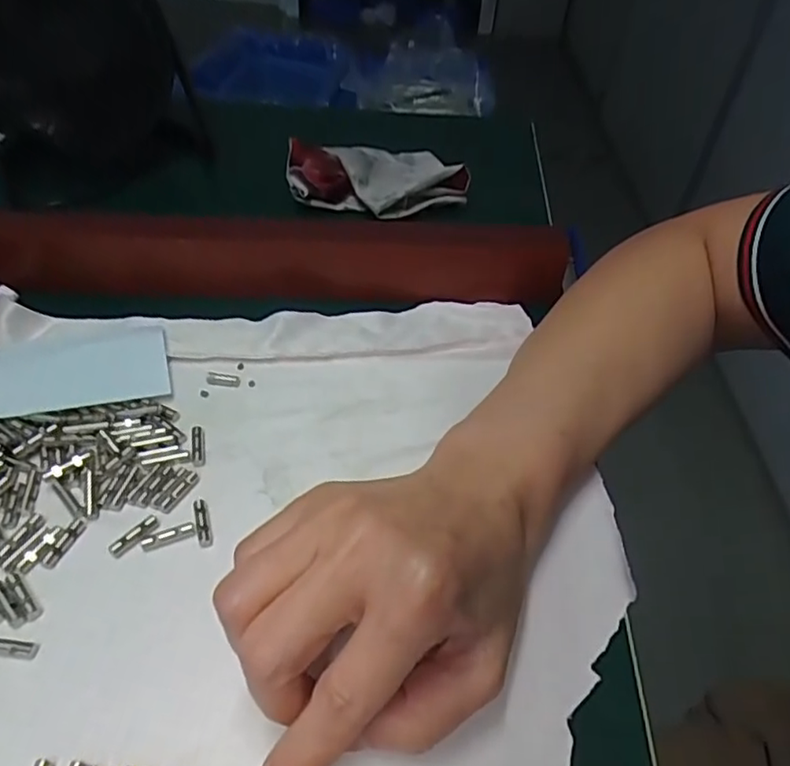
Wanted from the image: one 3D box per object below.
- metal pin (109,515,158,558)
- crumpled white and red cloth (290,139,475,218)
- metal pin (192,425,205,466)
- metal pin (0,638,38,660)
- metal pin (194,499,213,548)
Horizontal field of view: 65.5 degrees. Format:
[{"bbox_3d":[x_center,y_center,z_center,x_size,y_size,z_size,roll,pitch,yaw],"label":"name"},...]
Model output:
[{"bbox_3d":[-0.101,0.059,0.239,0.006,0.004,0.020,30,50,24],"label":"metal pin"},{"bbox_3d":[-0.013,-0.152,0.444,0.125,0.030,0.088,-17,48,-20],"label":"crumpled white and red cloth"},{"bbox_3d":[-0.088,0.027,0.273,0.005,0.004,0.022,-7,46,-11],"label":"metal pin"},{"bbox_3d":[-0.133,0.089,0.208,0.021,0.004,0.006,6,45,2],"label":"metal pin"},{"bbox_3d":[-0.077,0.055,0.246,0.005,0.004,0.022,-12,47,-15],"label":"metal pin"}]

